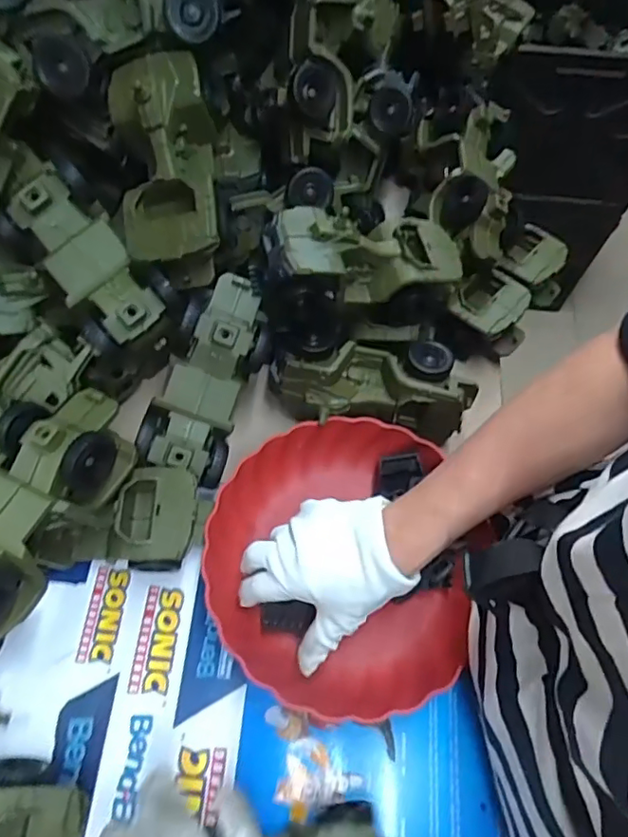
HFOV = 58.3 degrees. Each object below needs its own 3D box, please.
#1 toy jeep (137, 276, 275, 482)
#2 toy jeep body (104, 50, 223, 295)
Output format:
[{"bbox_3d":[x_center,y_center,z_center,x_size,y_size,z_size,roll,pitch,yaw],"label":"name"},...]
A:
[{"bbox_3d":[-0.096,-0.038,0.504,0.084,0.068,0.181,20,90,7],"label":"toy jeep"},{"bbox_3d":[-0.122,-0.206,0.470,0.080,0.058,0.184,-6,91,-6],"label":"toy jeep body"}]

